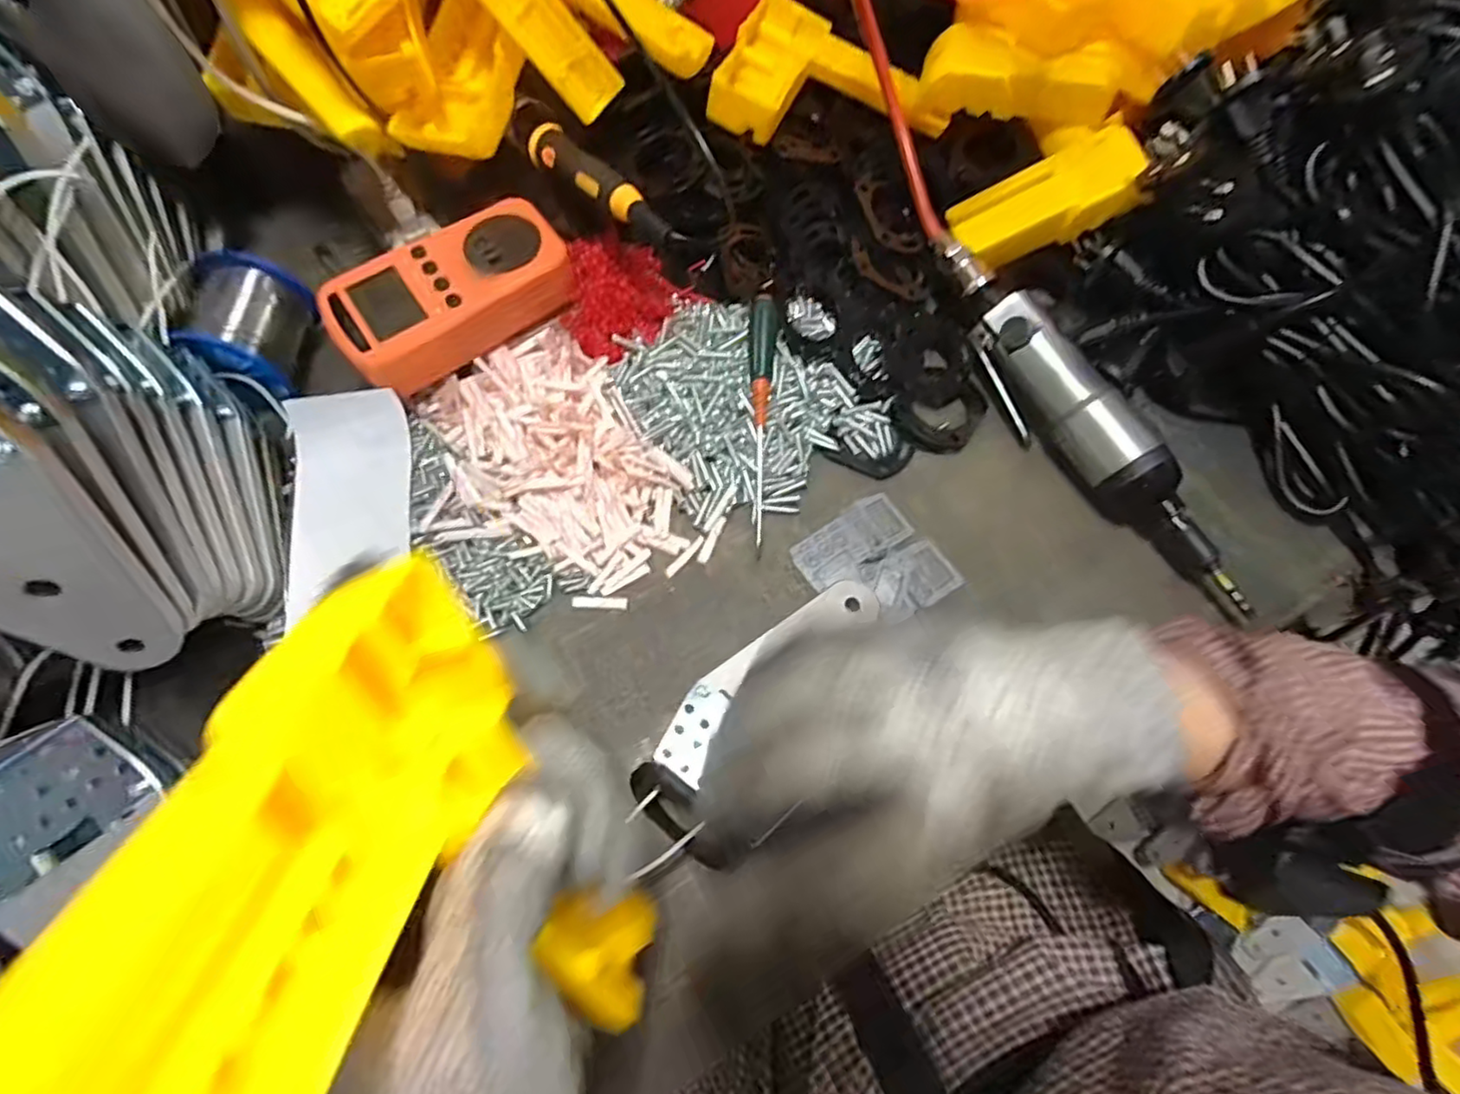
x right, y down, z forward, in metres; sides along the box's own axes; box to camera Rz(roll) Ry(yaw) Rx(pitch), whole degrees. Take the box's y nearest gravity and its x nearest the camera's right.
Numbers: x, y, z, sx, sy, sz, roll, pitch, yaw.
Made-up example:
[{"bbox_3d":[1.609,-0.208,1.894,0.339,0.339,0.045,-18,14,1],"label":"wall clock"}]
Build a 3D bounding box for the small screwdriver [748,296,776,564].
[{"bbox_3d":[0.018,-0.070,0.376,0.015,0.010,0.146,1,88,-1],"label":"small screwdriver"}]

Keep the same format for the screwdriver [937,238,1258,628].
[{"bbox_3d":[0.201,-0.078,0.380,0.046,0.039,0.258,-25,71,-11],"label":"screwdriver"}]

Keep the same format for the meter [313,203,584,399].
[{"bbox_3d":[-0.152,-0.140,0.363,0.126,0.026,0.068,-33,73,-14],"label":"meter"}]

